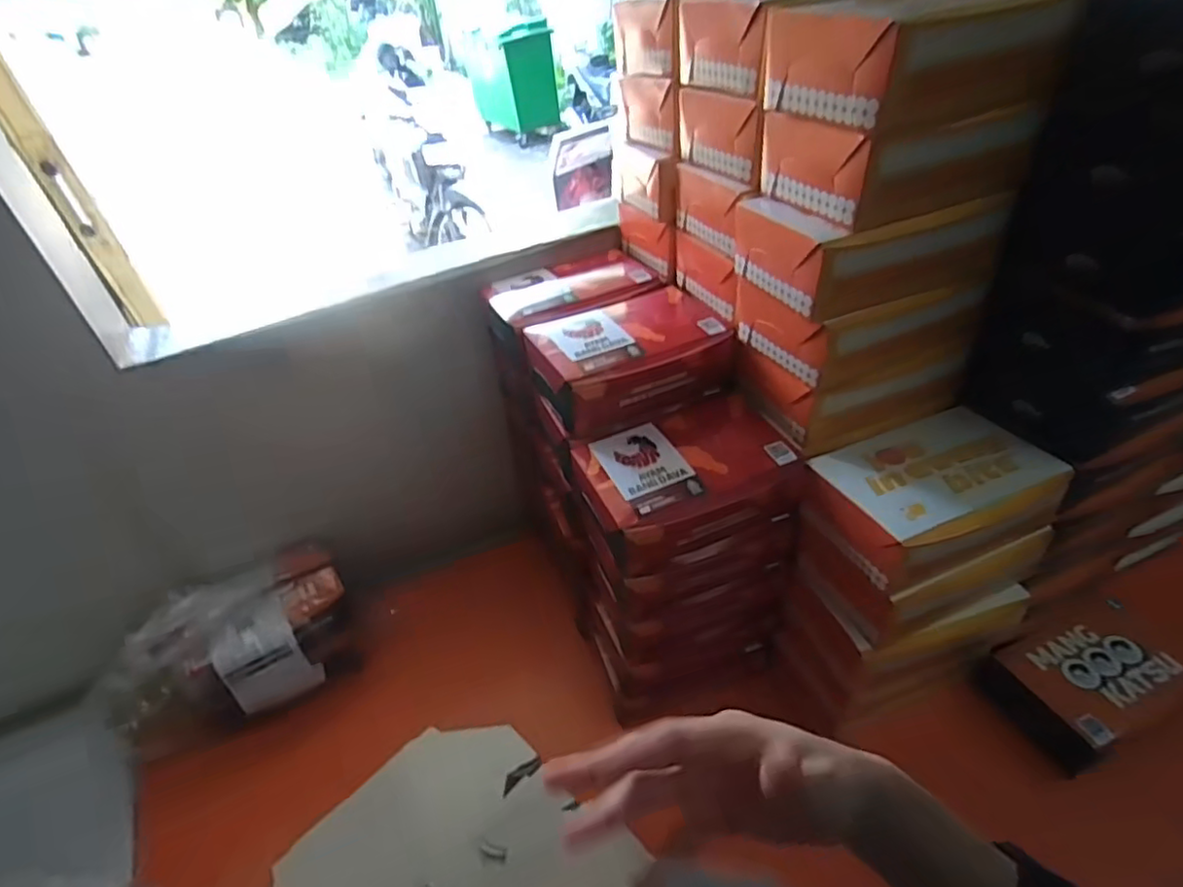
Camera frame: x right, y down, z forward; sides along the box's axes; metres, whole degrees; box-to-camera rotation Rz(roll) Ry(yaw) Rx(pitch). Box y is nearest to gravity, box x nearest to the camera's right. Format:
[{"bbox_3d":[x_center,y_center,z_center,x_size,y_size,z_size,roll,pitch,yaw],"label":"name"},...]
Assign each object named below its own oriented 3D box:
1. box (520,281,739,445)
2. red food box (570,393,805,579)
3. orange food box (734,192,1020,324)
[{"bbox_3d":[0.034,-0.090,0.621,0.186,0.059,0.141,-14,40,-9],"label":"box"},{"bbox_3d":[0.083,0.033,0.566,0.187,0.059,0.131,-17,41,-12],"label":"red food box"},{"bbox_3d":[0.216,-0.161,0.508,0.170,0.070,0.117,-16,41,-11],"label":"orange food box"}]

